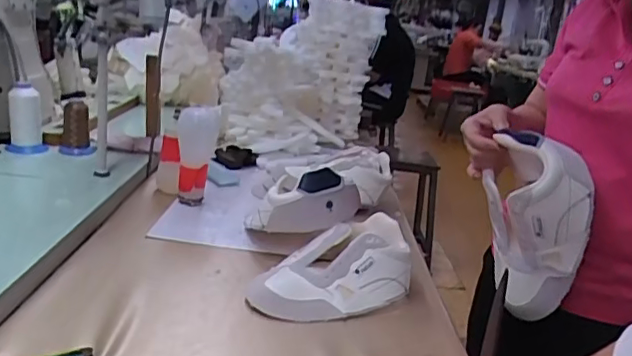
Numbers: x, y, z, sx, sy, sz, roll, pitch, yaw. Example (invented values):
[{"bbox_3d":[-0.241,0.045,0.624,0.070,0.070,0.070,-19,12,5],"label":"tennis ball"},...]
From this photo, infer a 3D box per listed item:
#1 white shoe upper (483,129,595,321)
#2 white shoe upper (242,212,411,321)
[{"bbox_3d":[0.279,0.063,0.738,0.089,0.228,0.123,6,16,-7],"label":"white shoe upper"},{"bbox_3d":[0.022,0.121,0.774,0.232,0.087,0.142,0,18,-25],"label":"white shoe upper"}]

